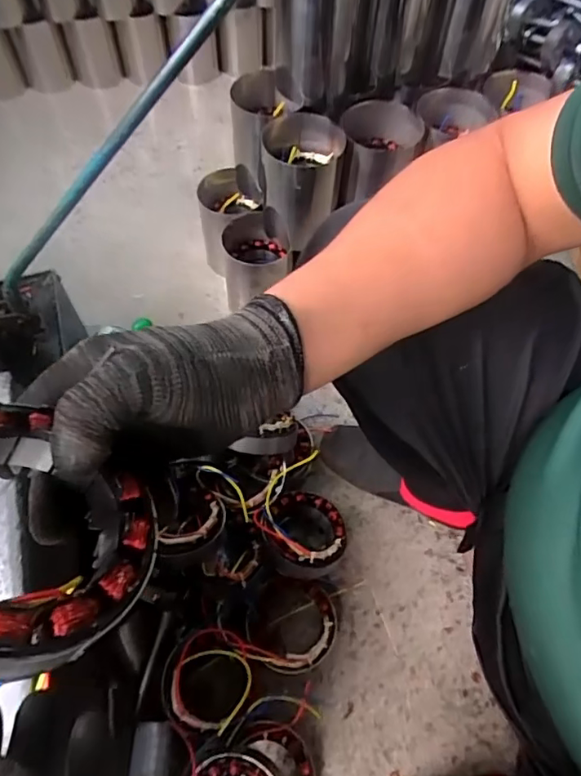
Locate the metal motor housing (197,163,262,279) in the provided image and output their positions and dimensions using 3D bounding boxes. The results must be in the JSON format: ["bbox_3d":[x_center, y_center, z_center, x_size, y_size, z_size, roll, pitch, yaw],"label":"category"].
[{"bbox_3d":[-0.110,-0.309,1.019,0.110,0.153,0.138,-5,60,-4],"label":"metal motor housing"}]

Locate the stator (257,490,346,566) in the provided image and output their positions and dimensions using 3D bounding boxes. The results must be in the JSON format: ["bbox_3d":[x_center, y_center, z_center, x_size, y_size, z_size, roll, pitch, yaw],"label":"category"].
[{"bbox_3d":[0.016,0.192,0.732,0.119,0.047,0.119,30,34,12],"label":"stator"}]

